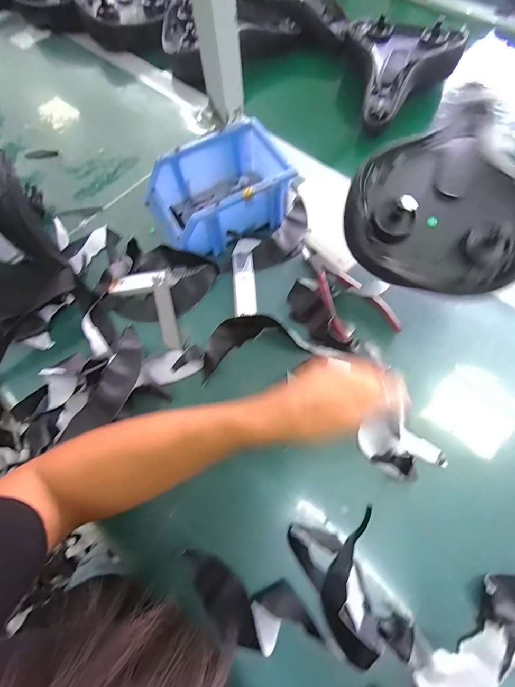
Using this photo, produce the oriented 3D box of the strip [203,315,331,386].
[{"bbox_3d":[-0.014,0.002,0.366,0.115,0.021,0.064,-27,69,-5],"label":"strip"}]

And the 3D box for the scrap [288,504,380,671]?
[{"bbox_3d":[0.074,0.217,0.278,0.077,0.023,0.109,-6,68,1],"label":"scrap"}]

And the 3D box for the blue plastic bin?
[{"bbox_3d":[-0.053,-0.198,0.414,0.177,0.069,0.125,-24,68,-6],"label":"blue plastic bin"}]

